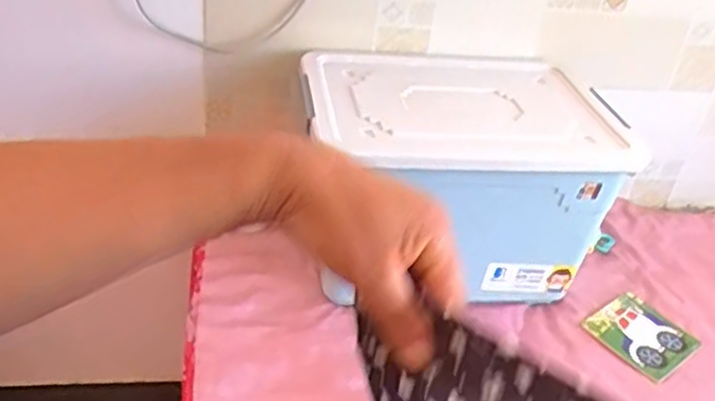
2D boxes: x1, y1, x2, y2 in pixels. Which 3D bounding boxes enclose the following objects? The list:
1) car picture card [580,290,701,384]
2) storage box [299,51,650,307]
[{"bbox_3d":[0.471,0.221,1.182,0.149,0.010,0.152,-20,41,-34],"label":"car picture card"},{"bbox_3d":[0.154,-0.051,1.219,0.490,0.284,0.373,-4,34,-16],"label":"storage box"}]

